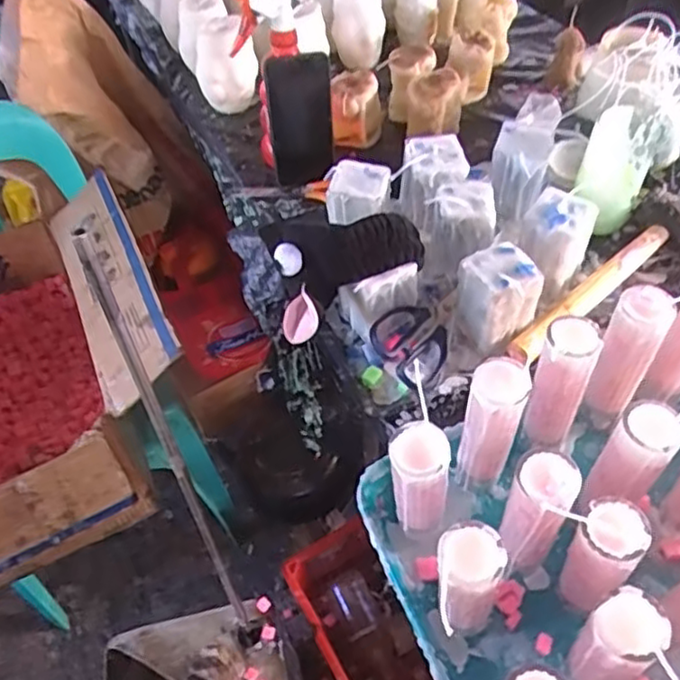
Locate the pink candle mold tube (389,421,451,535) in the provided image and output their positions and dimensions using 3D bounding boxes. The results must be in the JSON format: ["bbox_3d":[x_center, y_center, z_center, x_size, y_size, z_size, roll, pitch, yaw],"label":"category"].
[{"bbox_3d":[0.061,0.117,0.530,0.044,0.149,0.036,4,53,6],"label":"pink candle mold tube"}]

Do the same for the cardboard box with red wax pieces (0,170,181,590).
[{"bbox_3d":[-0.463,0.049,0.963,0.440,0.248,0.518,-22,55,-14],"label":"cardboard box with red wax pieces"}]

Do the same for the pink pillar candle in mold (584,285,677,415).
[{"bbox_3d":[0.241,0.011,0.573,0.039,0.138,0.034,19,56,16],"label":"pink pillar candle in mold"}]

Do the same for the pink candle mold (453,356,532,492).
[{"bbox_3d":[0.122,0.080,0.562,0.043,0.165,0.053,22,57,18],"label":"pink candle mold"}]

